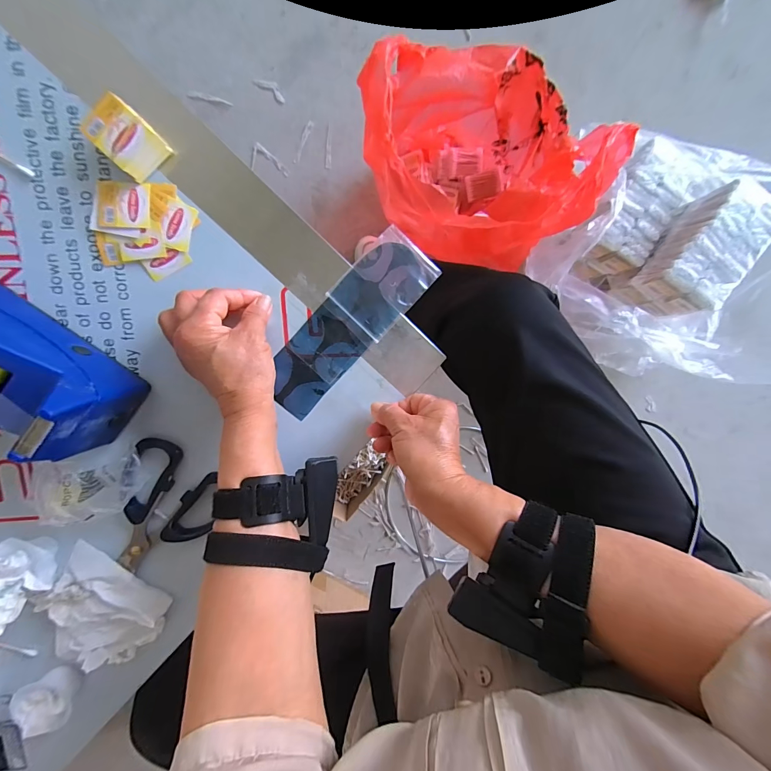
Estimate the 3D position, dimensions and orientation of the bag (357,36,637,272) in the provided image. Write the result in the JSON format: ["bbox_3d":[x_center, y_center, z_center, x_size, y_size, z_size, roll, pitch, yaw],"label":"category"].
[{"bbox_3d":[0.151,-0.382,0.619,0.360,0.288,0.291,32,93,-8],"label":"bag"}]

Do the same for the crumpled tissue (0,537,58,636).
[{"bbox_3d":[-0.357,0.187,0.322,0.066,0.051,0.072,0,98,-4],"label":"crumpled tissue"}]

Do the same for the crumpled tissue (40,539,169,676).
[{"bbox_3d":[-0.285,0.231,0.346,0.108,0.024,0.104,32,95,-8],"label":"crumpled tissue"}]

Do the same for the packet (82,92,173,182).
[{"bbox_3d":[-0.215,-0.205,0.292,0.048,0.023,0.041,43,93,-9],"label":"packet"}]

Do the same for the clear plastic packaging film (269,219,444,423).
[{"bbox_3d":[-0.037,-0.059,0.338,0.065,0.004,0.198,43,93,-9],"label":"clear plastic packaging film"}]

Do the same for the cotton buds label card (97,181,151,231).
[{"bbox_3d":[-0.230,-0.158,0.307,0.043,0.004,0.038,1,98,-4],"label":"cotton buds label card"}]

